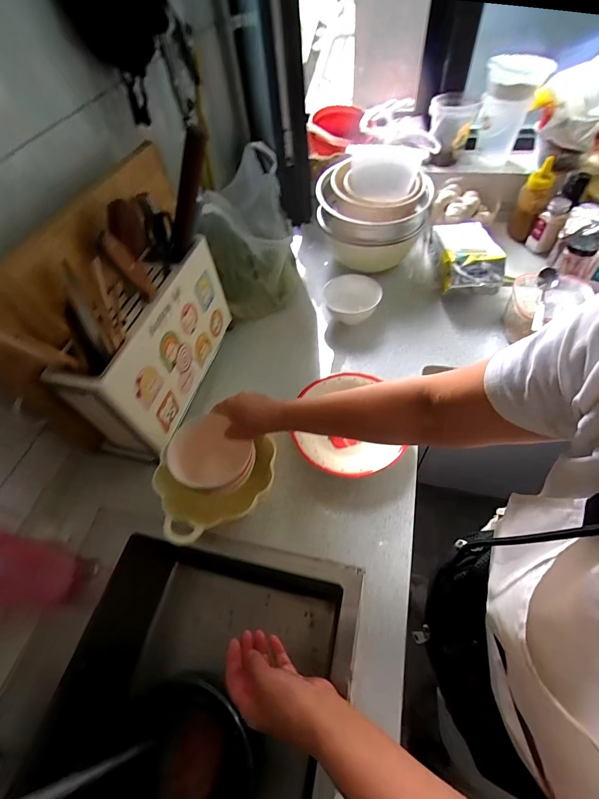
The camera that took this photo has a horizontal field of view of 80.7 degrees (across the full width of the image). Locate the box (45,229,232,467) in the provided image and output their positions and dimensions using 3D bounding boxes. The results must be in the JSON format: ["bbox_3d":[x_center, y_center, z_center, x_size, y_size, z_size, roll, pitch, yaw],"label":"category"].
[{"bbox_3d":[-0.247,-0.095,0.637,0.108,0.219,0.357,13,56,13],"label":"box"}]

